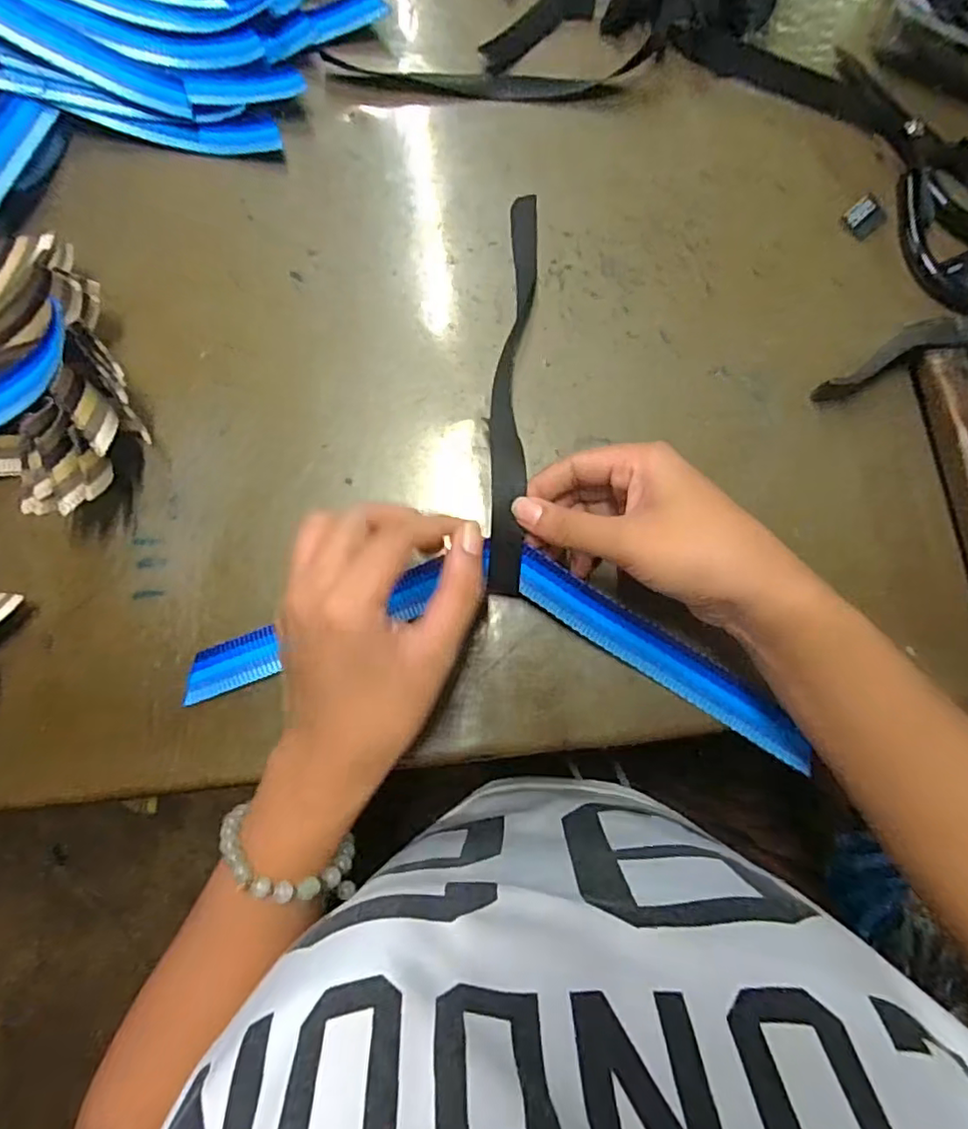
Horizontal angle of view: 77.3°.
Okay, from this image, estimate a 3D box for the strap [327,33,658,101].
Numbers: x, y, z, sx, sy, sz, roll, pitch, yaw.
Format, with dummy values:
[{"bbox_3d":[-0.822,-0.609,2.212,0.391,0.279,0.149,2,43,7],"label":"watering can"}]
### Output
[{"bbox_3d":[0.003,-0.300,0.369,0.198,0.024,0.023,1,82,0],"label":"strap"}]

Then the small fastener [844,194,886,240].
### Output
[{"bbox_3d":[0.229,-0.208,0.362,0.023,0.004,0.019,-40,84,-5],"label":"small fastener"}]

